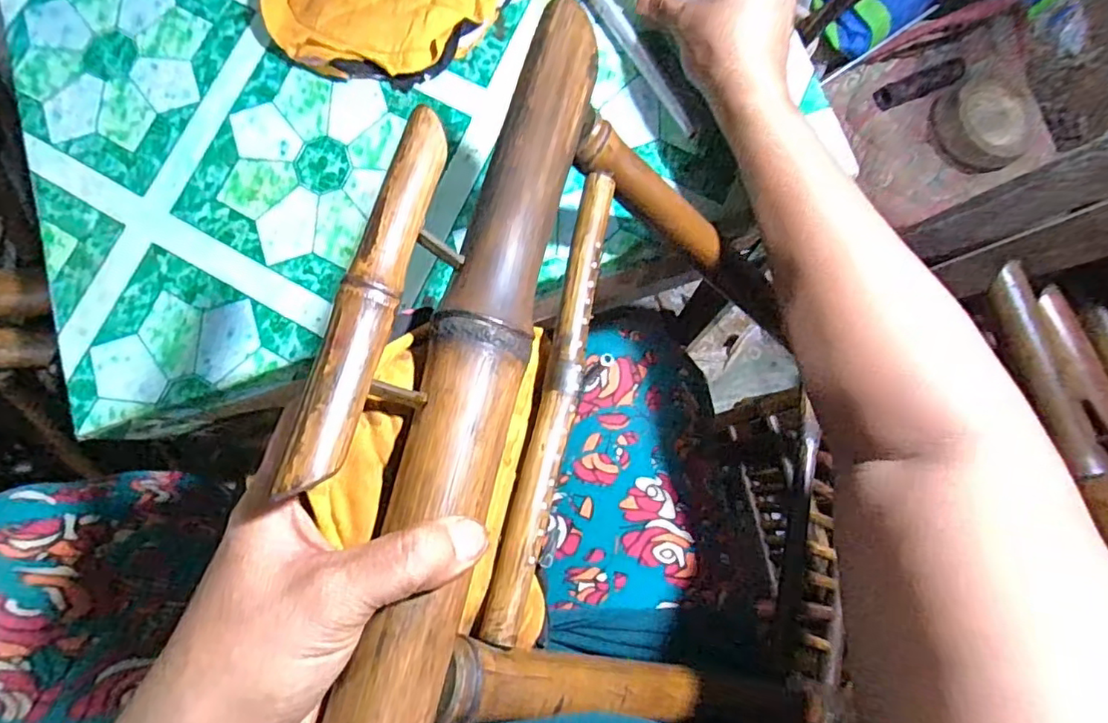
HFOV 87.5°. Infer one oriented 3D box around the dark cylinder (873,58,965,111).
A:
[{"bbox_3d":[0.459,-0.347,0.724,0.103,0.027,0.033,-20,80,-3],"label":"dark cylinder"}]

